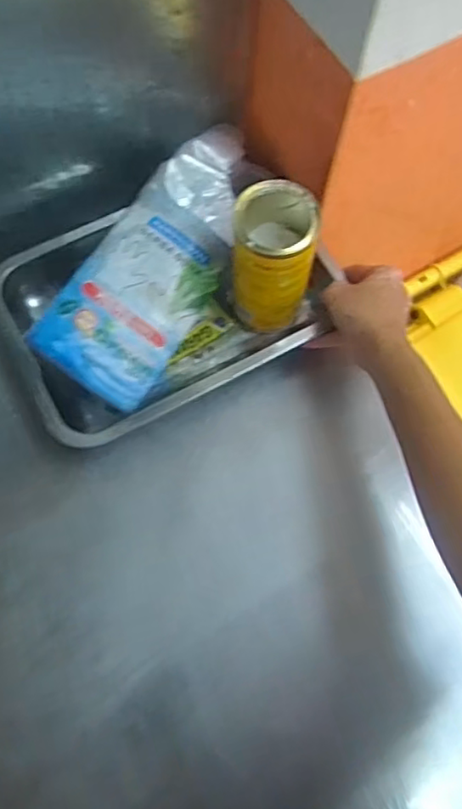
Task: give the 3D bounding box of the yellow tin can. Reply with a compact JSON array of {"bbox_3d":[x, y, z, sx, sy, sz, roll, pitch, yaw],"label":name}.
[{"bbox_3d":[0.036,-0.133,0.561,0.073,0.125,0.079,1,69,-2],"label":"yellow tin can"}]

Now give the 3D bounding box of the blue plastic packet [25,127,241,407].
[{"bbox_3d":[-0.059,-0.134,0.572,0.112,0.032,0.271,38,78,-12],"label":"blue plastic packet"}]

